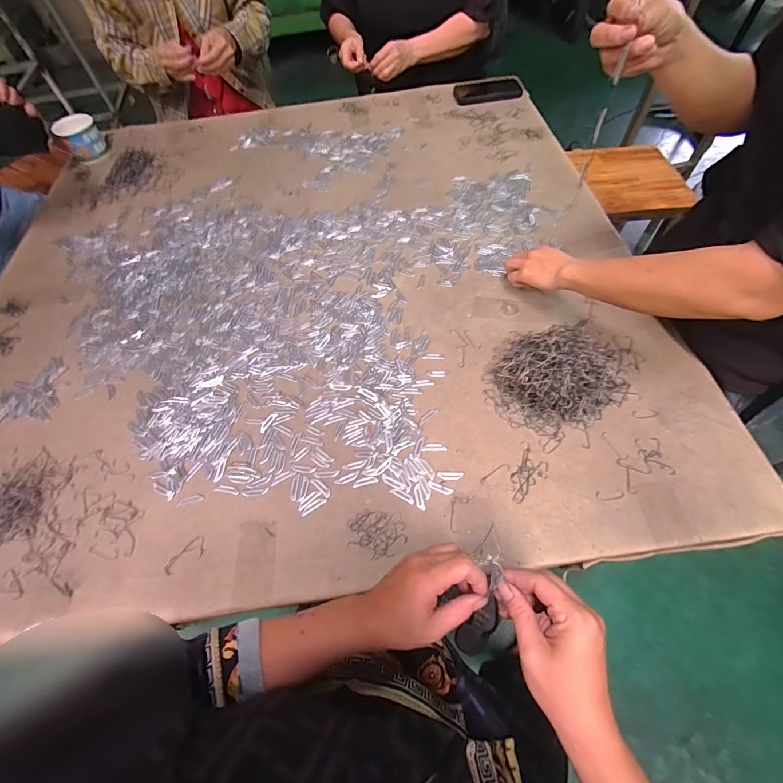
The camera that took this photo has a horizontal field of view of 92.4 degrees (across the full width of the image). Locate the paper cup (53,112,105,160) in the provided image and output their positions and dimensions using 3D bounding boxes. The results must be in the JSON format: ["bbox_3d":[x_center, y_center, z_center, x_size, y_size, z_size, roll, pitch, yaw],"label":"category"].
[{"bbox_3d":[-0.783,-0.641,0.945,0.095,0.072,0.088,-36,63,-17],"label":"paper cup"}]

